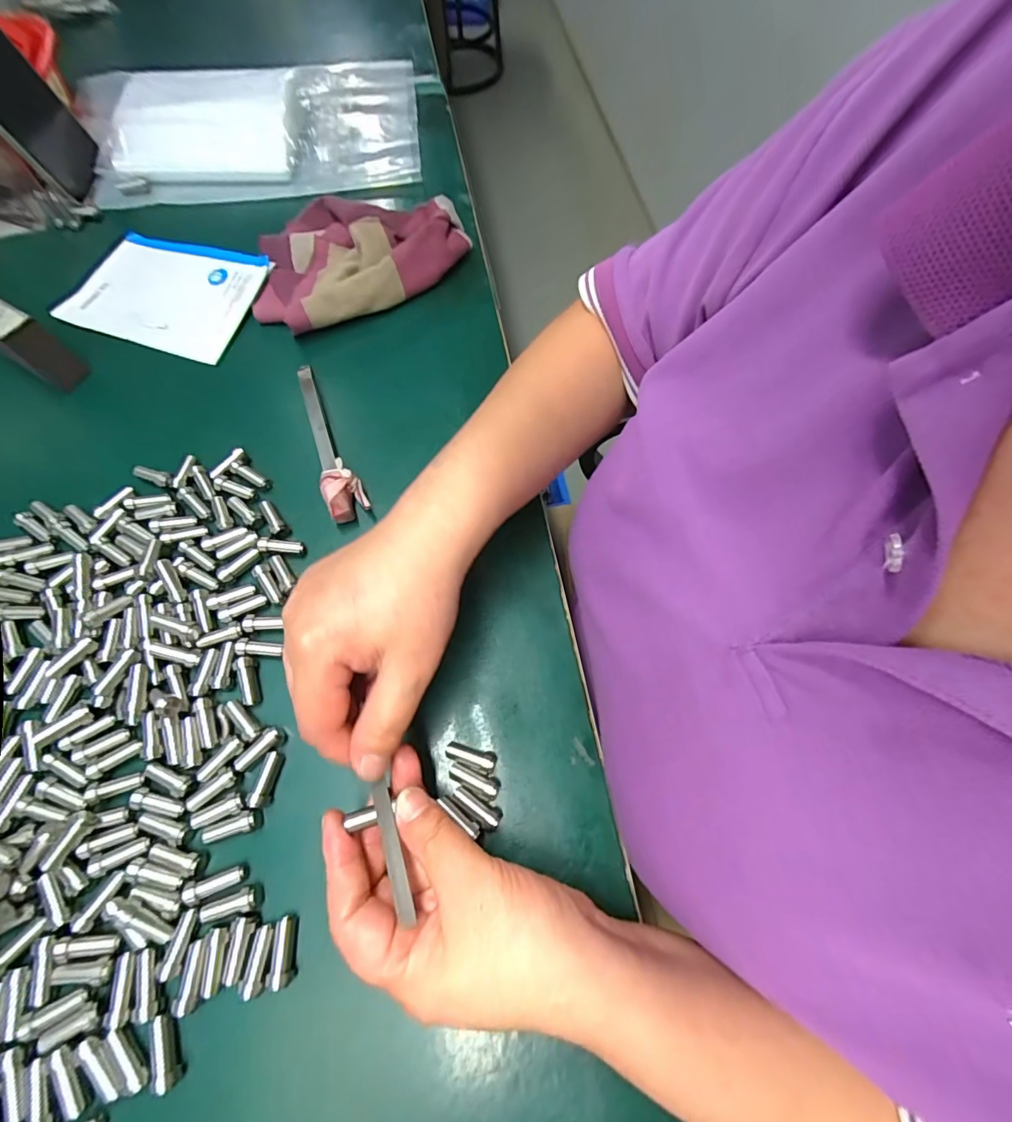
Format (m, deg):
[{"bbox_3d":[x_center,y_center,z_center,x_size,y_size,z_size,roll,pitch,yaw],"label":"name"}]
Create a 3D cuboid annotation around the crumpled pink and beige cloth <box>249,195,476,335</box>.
[{"bbox_3d":[-0.122,-0.252,0.401,0.178,0.037,0.120,-27,70,-13],"label":"crumpled pink and beige cloth"}]

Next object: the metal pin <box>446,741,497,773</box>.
[{"bbox_3d":[-0.019,0.103,0.266,0.027,0.009,0.009,16,67,5],"label":"metal pin"}]

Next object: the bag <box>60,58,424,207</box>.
[{"bbox_3d":[-0.236,-0.406,0.466,0.315,0.043,0.162,-12,68,-6],"label":"bag"}]

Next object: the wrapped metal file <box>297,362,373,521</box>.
[{"bbox_3d":[-0.124,-0.085,0.342,0.024,0.015,0.132,-21,69,-10],"label":"wrapped metal file"}]

